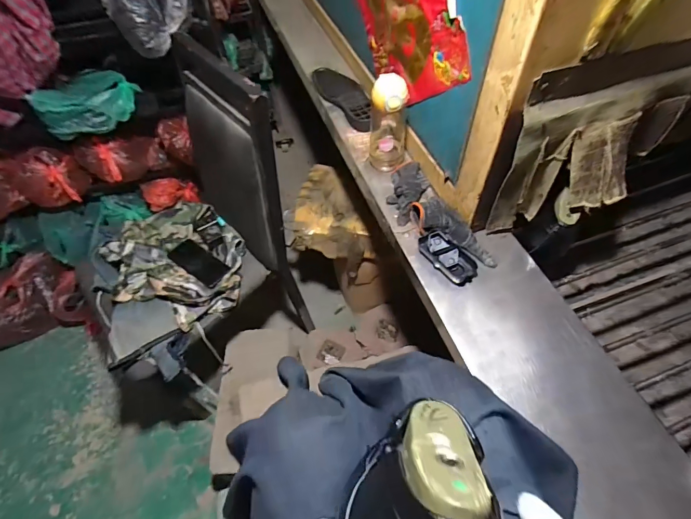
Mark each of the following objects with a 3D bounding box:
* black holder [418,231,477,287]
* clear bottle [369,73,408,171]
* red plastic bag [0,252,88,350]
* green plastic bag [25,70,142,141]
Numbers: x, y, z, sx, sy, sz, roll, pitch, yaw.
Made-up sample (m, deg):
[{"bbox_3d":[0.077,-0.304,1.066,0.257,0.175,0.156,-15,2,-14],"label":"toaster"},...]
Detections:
[{"bbox_3d":[0.188,-0.004,0.695,0.060,0.026,0.114,-33,59,-17],"label":"black holder"},{"bbox_3d":[0.087,-0.269,0.788,0.075,0.206,0.081,0,55,5],"label":"clear bottle"},{"bbox_3d":[-1.160,0.158,1.368,0.372,0.154,0.267,-26,57,-13],"label":"red plastic bag"},{"bbox_3d":[-0.752,-0.469,1.134,0.134,0.132,0.284,35,65,26],"label":"green plastic bag"}]

